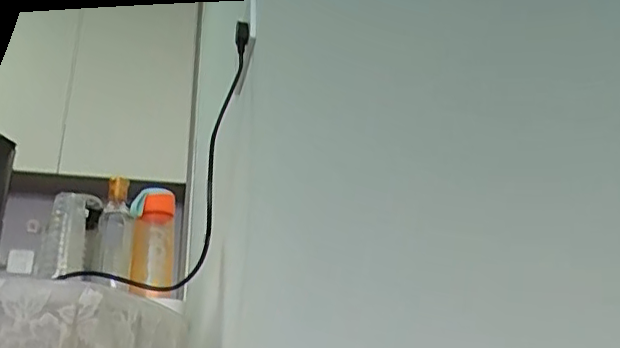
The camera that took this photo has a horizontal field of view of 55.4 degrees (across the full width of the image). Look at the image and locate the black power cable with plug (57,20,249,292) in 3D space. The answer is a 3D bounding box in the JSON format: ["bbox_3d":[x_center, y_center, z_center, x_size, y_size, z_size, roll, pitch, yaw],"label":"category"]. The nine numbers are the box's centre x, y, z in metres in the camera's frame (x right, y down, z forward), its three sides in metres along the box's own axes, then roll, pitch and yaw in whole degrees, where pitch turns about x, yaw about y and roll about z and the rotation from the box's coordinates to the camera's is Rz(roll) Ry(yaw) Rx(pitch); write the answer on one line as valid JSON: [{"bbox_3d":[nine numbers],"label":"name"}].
[{"bbox_3d":[-0.208,-0.050,0.868,0.194,0.431,0.091,2,-22,-9],"label":"black power cable with plug"}]

